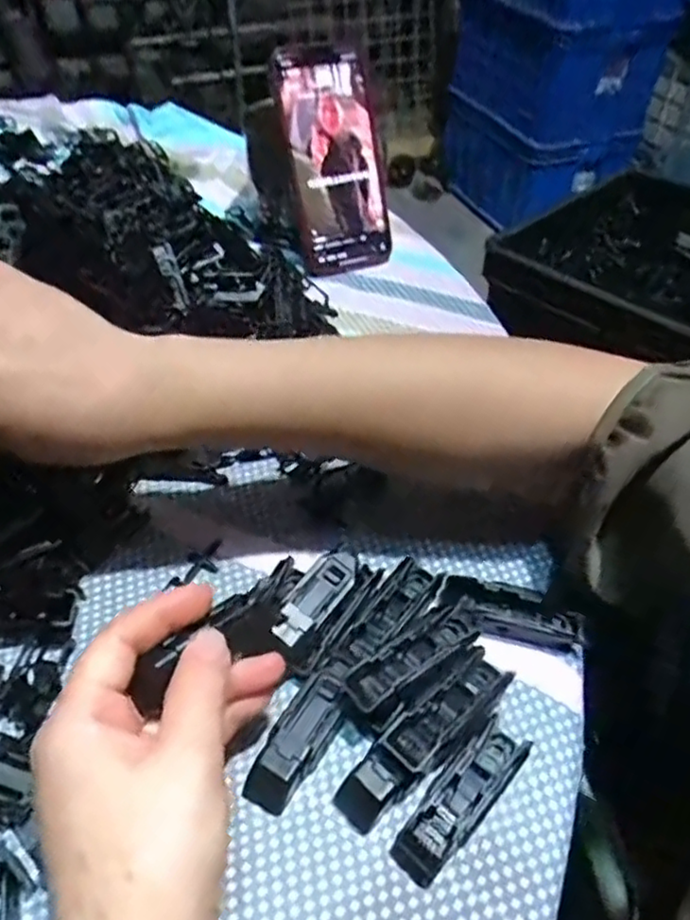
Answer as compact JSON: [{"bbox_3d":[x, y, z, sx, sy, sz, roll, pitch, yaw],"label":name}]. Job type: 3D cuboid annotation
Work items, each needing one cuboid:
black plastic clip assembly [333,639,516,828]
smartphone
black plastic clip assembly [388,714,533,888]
[{"bbox_3d":[0.033,0.112,0.271,0.085,0.019,0.025,-36,58,-29],"label":"black plastic clip assembly"},{"bbox_3d":[-0.009,-0.230,0.514,0.072,0.157,0.017,-17,20,-14],"label":"smartphone"},{"bbox_3d":[0.046,0.132,0.260,0.019,0.011,0.067,36,57,27],"label":"black plastic clip assembly"}]

